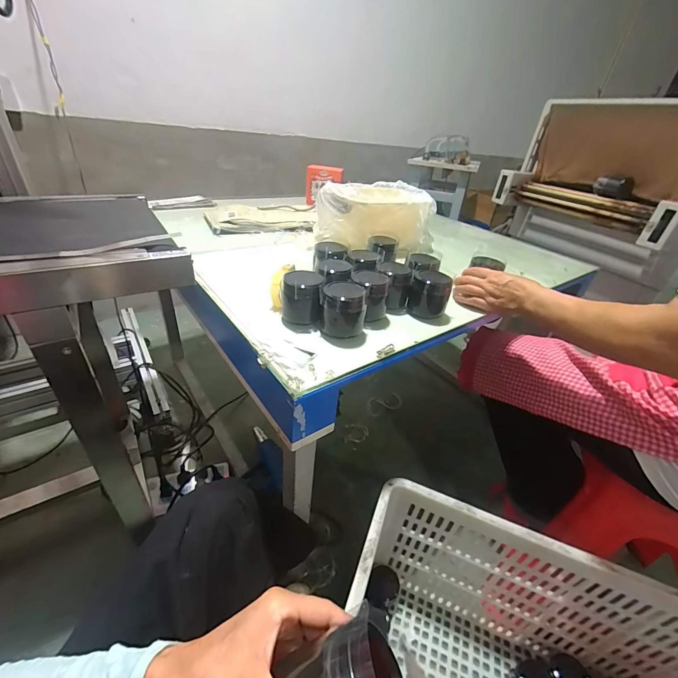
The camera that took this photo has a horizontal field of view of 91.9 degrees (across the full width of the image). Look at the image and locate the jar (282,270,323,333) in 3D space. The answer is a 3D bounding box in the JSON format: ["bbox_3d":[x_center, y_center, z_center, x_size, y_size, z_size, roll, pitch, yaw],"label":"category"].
[{"bbox_3d":[-0.060,-0.058,0.517,0.060,0.075,0.070,0,34,-10],"label":"jar"}]

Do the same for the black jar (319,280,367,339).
[{"bbox_3d":[0.005,-0.042,0.501,0.066,0.074,0.062,6,33,-2],"label":"black jar"}]

